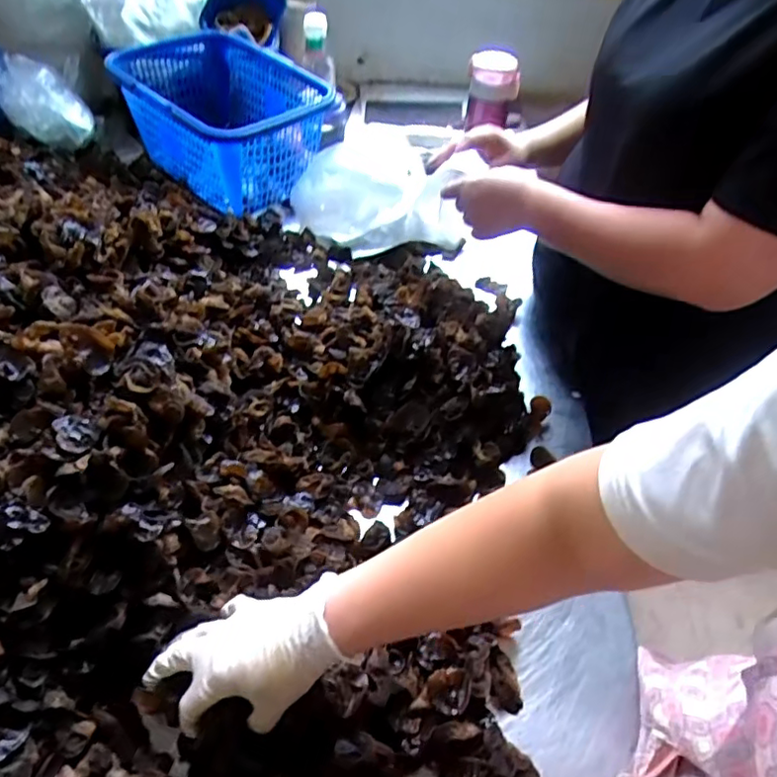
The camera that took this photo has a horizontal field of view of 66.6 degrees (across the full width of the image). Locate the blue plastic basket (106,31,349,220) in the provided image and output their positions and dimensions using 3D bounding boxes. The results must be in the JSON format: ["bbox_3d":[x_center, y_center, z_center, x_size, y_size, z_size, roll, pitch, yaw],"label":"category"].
[{"bbox_3d":[-0.289,-0.458,1.010,0.344,0.158,0.255,33,54,23],"label":"blue plastic basket"}]

